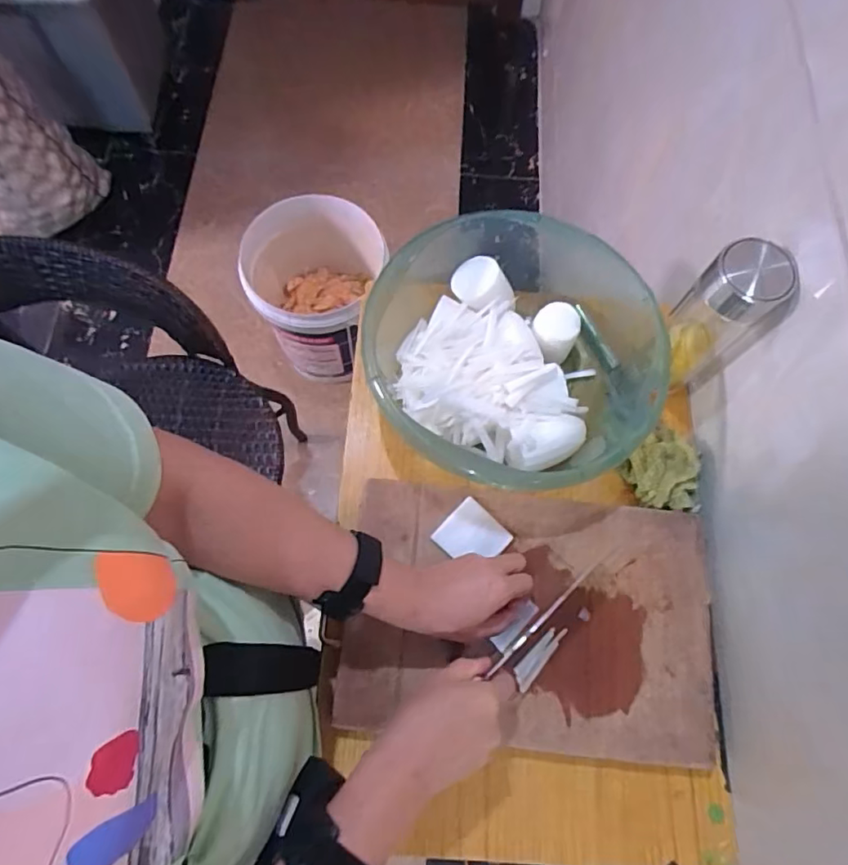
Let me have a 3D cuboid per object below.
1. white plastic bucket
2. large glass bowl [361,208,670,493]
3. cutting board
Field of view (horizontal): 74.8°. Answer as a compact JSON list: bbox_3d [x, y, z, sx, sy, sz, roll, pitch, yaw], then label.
[{"bbox_3d":[-0.241,-0.311,1.274,0.249,0.350,0.274,1,71,-2],"label":"white plastic bucket"},{"bbox_3d":[0.096,-0.074,0.611,0.291,0.127,0.289,1,71,-2],"label":"large glass bowl"},{"bbox_3d":[0.104,0.180,0.548,0.355,0.014,0.236,5,71,0],"label":"cutting board"}]

